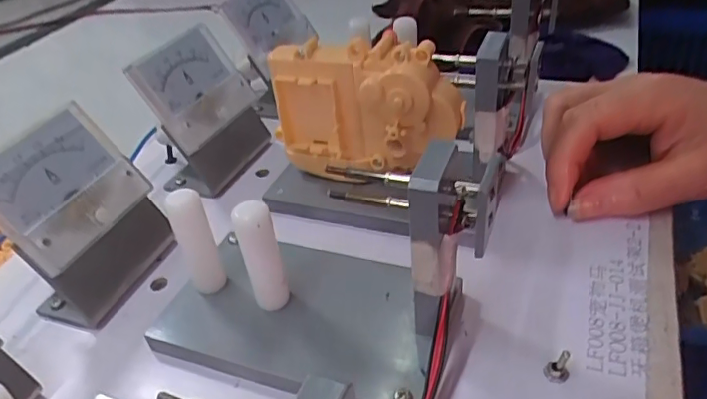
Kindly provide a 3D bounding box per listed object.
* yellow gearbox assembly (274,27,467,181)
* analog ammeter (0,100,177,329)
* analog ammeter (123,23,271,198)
[{"bbox_3d":[0.007,-0.046,0.287,0.095,0.069,0.032,13,42,25],"label":"yellow gearbox assembly"},{"bbox_3d":[-0.127,0.007,0.262,0.040,0.076,0.065,9,41,21],"label":"analog ammeter"},{"bbox_3d":[-0.087,-0.055,0.338,0.042,0.077,0.071,10,41,22],"label":"analog ammeter"}]

